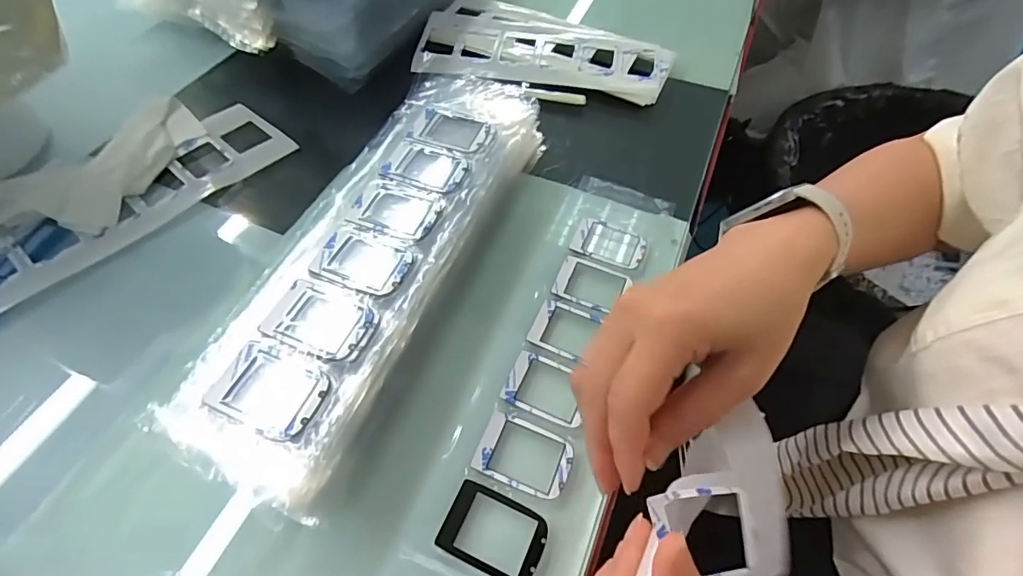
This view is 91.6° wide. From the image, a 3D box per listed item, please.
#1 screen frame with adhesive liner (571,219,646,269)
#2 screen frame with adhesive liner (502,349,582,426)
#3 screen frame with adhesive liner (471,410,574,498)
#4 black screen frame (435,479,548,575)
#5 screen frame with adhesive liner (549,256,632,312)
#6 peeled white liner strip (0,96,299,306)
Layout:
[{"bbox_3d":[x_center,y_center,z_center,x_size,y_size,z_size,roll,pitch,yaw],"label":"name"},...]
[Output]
[{"bbox_3d":[0.071,-0.034,0.362,0.053,0.004,0.035,17,57,9],"label":"screen frame with adhesive liner"},{"bbox_3d":[0.021,0.058,0.297,0.048,0.004,0.035,21,58,11],"label":"screen frame with adhesive liner"},{"bbox_3d":[0.008,0.091,0.275,0.051,0.004,0.036,20,58,11],"label":"screen frame with adhesive liner"},{"bbox_3d":[-0.008,0.123,0.253,0.052,0.004,0.037,21,58,11],"label":"black screen frame"},{"bbox_3d":[0.055,-0.003,0.340,0.049,0.004,0.035,20,57,10],"label":"screen frame with adhesive liner"},{"bbox_3d":[-0.300,-0.086,0.375,0.118,0.015,0.230,38,62,21],"label":"peeled white liner strip"}]

